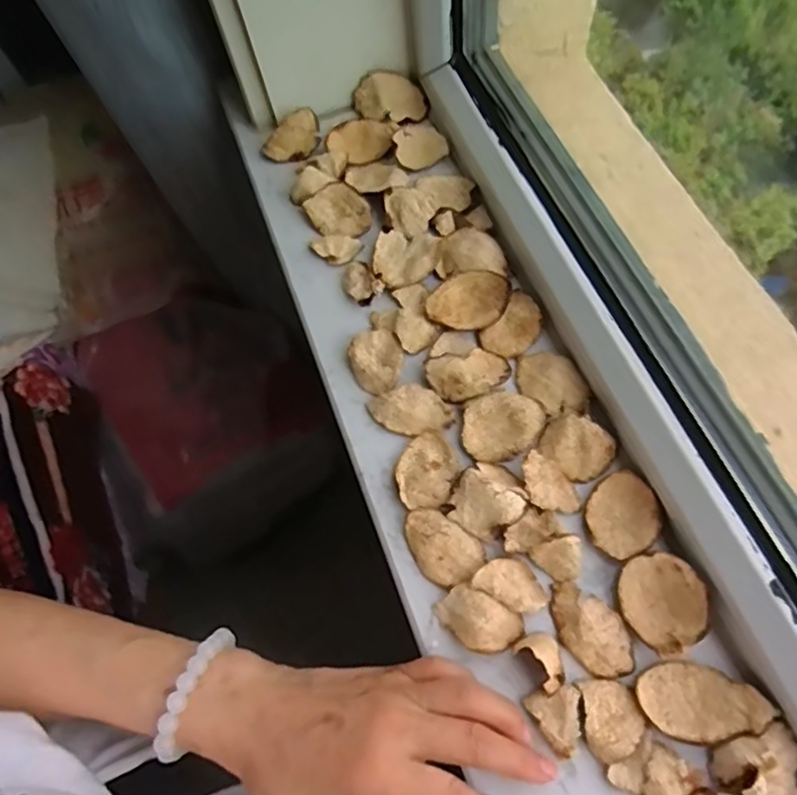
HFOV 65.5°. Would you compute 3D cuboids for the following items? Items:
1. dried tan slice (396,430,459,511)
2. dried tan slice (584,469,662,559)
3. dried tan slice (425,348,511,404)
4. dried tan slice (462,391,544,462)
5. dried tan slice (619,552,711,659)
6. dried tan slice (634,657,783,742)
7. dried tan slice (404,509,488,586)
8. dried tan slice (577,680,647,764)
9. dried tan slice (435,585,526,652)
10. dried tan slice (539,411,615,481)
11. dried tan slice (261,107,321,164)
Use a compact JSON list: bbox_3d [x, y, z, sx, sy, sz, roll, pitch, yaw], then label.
[{"bbox_3d":[0.018,0.045,0.382,0.035,0.006,0.048,21,69,10],"label":"dried tan slice"},{"bbox_3d":[0.129,0.067,0.358,0.039,0.012,0.048,-7,67,-2],"label":"dried tan slice"},{"bbox_3d":[0.046,-0.017,0.400,0.053,0.016,0.034,-13,67,-4],"label":"dried tan slice"},{"bbox_3d":[0.065,0.017,0.388,0.050,0.012,0.040,-11,67,-4],"label":"dried tan slice"},{"bbox_3d":[0.141,0.108,0.332,0.041,0.015,0.046,-33,70,-12],"label":"dried tan slice"},{"bbox_3d":[0.154,0.152,0.312,0.058,0.012,0.036,-3,66,0],"label":"dried tan slice"},{"bbox_3d":[0.024,0.087,0.361,0.049,0.009,0.033,37,72,16],"label":"dried tan slice"},{"bbox_3d":[0.109,0.164,0.315,0.030,0.005,0.036,-7,67,-2],"label":"dried tan slice"},{"bbox_3d":[0.044,0.122,0.339,0.045,0.009,0.028,26,69,12],"label":"dried tan slice"},{"bbox_3d":[0.108,0.029,0.373,0.042,0.013,0.033,36,72,15],"label":"dried tan slice"},{"bbox_3d":[-0.087,-0.210,0.506,0.051,0.008,0.034,-29,100,12],"label":"dried tan slice"}]

